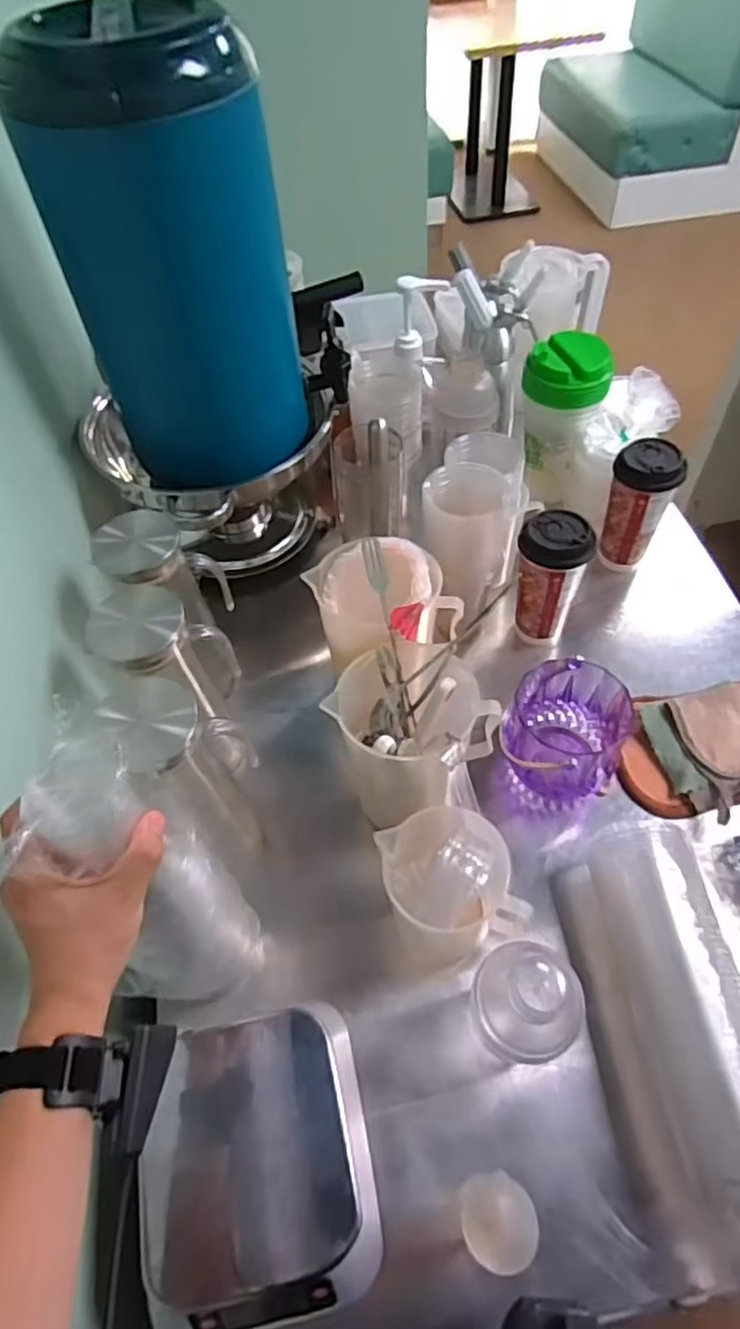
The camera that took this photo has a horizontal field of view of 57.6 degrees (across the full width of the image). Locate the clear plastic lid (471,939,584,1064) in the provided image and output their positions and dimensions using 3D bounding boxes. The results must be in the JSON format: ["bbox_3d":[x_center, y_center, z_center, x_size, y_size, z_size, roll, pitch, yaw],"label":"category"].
[{"bbox_3d":[0.125,0.260,0.529,0.088,0.063,0.084,-2,54,3],"label":"clear plastic lid"}]

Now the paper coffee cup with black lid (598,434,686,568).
[{"bbox_3d":[0.359,-0.209,0.912,0.080,0.176,0.080,21,58,18],"label":"paper coffee cup with black lid"}]

